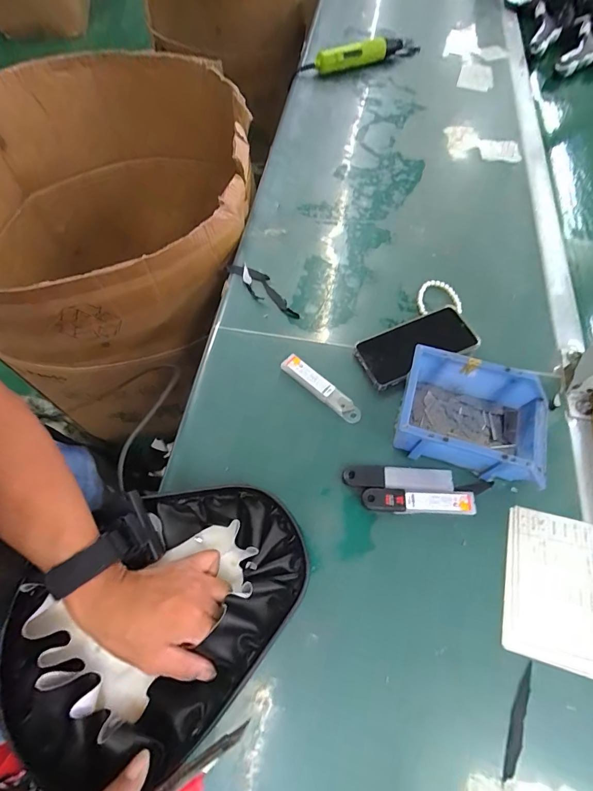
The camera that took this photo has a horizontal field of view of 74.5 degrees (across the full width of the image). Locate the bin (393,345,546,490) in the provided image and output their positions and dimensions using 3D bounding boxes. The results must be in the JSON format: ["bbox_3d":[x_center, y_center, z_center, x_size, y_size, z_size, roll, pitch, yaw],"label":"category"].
[{"bbox_3d":[0.213,0.027,0.465,0.174,0.075,0.115,15,65,8],"label":"bin"}]

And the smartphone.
[{"bbox_3d":[0.167,-0.073,0.539,0.163,0.016,0.078,-23,63,-10],"label":"smartphone"}]

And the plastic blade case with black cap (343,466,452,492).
[{"bbox_3d":[0.121,0.099,0.464,0.126,0.007,0.027,3,64,3],"label":"plastic blade case with black cap"}]

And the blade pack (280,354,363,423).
[{"bbox_3d":[0.033,-0.010,0.518,0.125,0.012,0.025,39,71,18],"label":"blade pack"}]

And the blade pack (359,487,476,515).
[{"bbox_3d":[0.141,0.123,0.451,0.128,0.009,0.027,2,64,2],"label":"blade pack"}]

